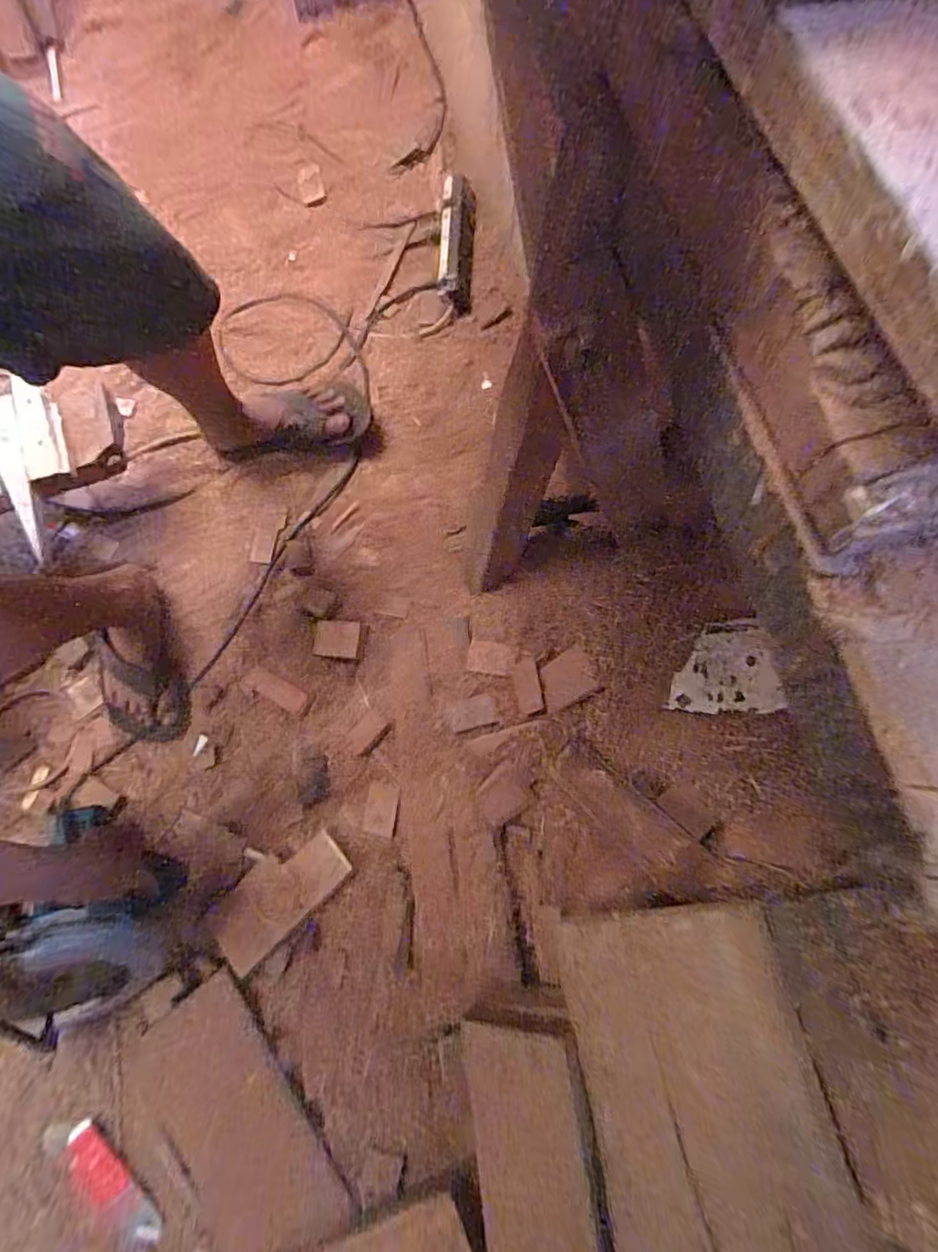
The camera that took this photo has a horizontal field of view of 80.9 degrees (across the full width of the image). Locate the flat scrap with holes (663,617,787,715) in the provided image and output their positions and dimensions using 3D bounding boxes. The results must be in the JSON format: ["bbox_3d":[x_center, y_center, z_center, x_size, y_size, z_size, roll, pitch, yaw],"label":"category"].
[{"bbox_3d":[0.245,0.042,0.544,0.005,0.106,0.086,-1,81,-43],"label":"flat scrap with holes"}]

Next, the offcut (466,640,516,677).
[{"bbox_3d":[0.029,0.043,0.730,0.069,0.006,0.044,5,71,29],"label":"offcut"}]

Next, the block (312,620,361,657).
[{"bbox_3d":[-0.199,0.018,0.824,0.067,0.010,0.055,7,72,0],"label":"block"}]

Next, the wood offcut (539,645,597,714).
[{"bbox_3d":[0.112,0.060,0.640,0.068,0.008,0.056,-36,54,28],"label":"wood offcut"}]

